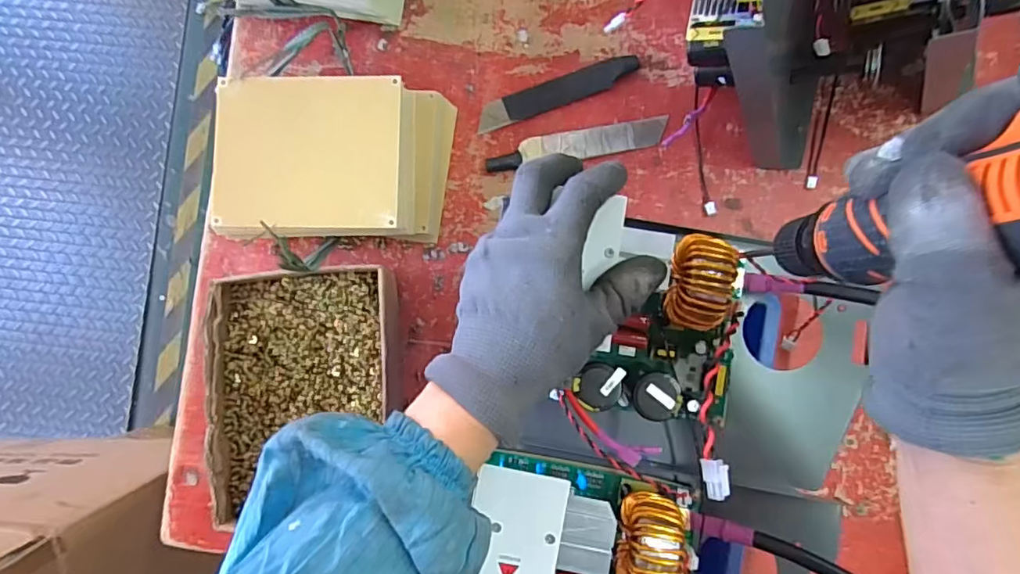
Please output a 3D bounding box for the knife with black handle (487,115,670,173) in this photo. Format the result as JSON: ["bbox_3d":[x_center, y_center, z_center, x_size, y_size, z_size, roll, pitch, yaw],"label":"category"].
[{"bbox_3d":[0.058,-0.123,0.473,0.155,0.014,0.025,-10,87,2],"label":"knife with black handle"}]

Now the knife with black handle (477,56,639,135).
[{"bbox_3d":[0.040,-0.171,0.479,0.144,0.007,0.028,-19,86,2],"label":"knife with black handle"}]

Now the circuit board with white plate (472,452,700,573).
[{"bbox_3d":[0.045,0.177,0.333,0.144,0.077,0.130,10,88,3],"label":"circuit board with white plate"}]

